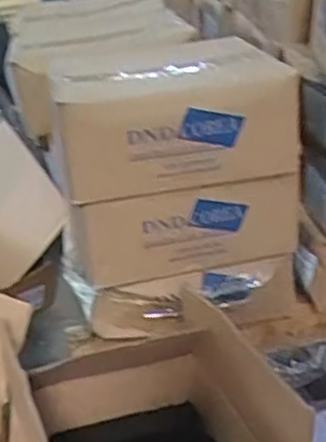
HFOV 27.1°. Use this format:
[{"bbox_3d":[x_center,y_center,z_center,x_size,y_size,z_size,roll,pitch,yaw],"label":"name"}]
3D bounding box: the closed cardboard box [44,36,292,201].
[{"bbox_3d":[-0.003,-0.168,0.971,0.305,0.145,0.309,-4,26,-13],"label":"closed cardboard box"}]

